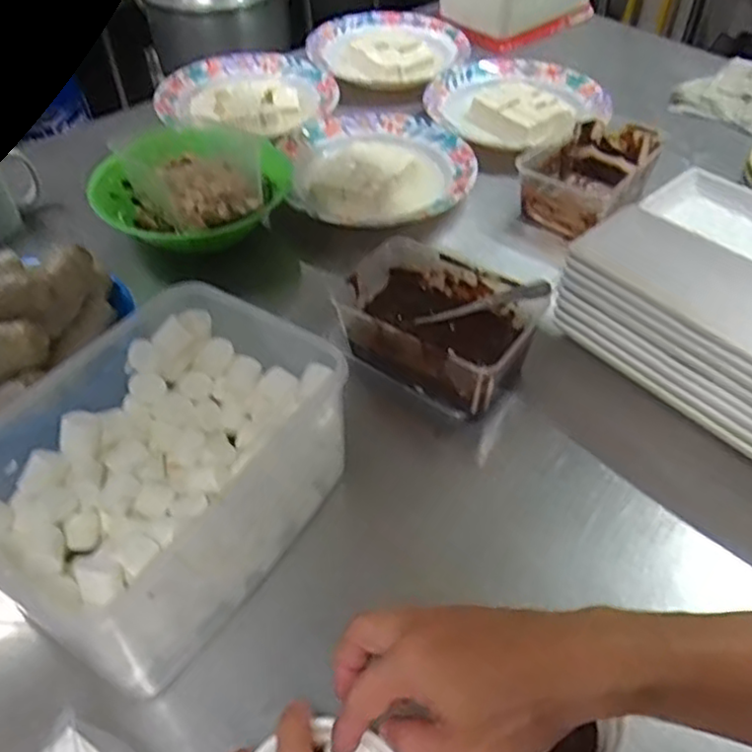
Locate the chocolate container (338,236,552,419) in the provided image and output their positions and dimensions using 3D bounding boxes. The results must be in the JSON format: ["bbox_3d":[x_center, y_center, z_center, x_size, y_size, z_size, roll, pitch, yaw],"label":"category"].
[{"bbox_3d":[0.046,-0.048,0.634,0.176,0.076,0.113,26,54,23],"label":"chocolate container"}]

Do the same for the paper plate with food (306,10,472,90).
[{"bbox_3d":[0.017,-0.514,1.089,0.241,0.031,0.242,-1,48,1],"label":"paper plate with food"}]

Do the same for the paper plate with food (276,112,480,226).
[{"bbox_3d":[0.005,-0.258,0.842,0.222,0.024,0.252,-7,48,-4],"label":"paper plate with food"}]

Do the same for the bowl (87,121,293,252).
[{"bbox_3d":[-0.211,-0.204,0.767,0.187,0.081,0.174,0,47,0],"label":"bowl"}]

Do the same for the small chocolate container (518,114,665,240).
[{"bbox_3d":[0.247,-0.230,0.806,0.110,0.069,0.171,31,56,26],"label":"small chocolate container"}]

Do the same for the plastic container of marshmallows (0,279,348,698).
[{"bbox_3d":[-0.161,0.065,0.505,0.207,0.114,0.244,23,53,22],"label":"plastic container of marshmallows"}]

